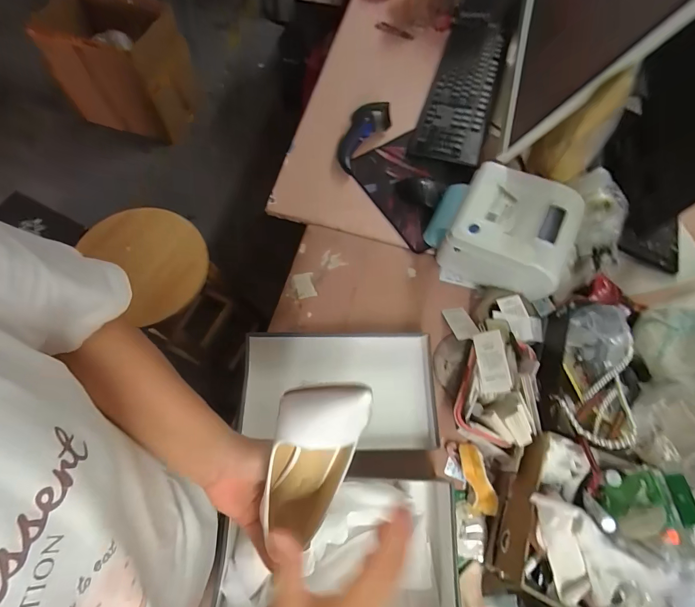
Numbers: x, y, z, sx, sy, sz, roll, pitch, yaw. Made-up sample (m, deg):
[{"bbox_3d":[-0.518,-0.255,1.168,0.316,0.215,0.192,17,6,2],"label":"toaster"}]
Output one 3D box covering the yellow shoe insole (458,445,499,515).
[{"bbox_3d":[0.194,0.262,0.540,0.035,0.026,0.094,-3,69,-3],"label":"yellow shoe insole"}]

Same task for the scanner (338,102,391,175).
[{"bbox_3d":[0.024,-0.353,0.748,0.066,0.068,0.156,34,71,10],"label":"scanner"}]

